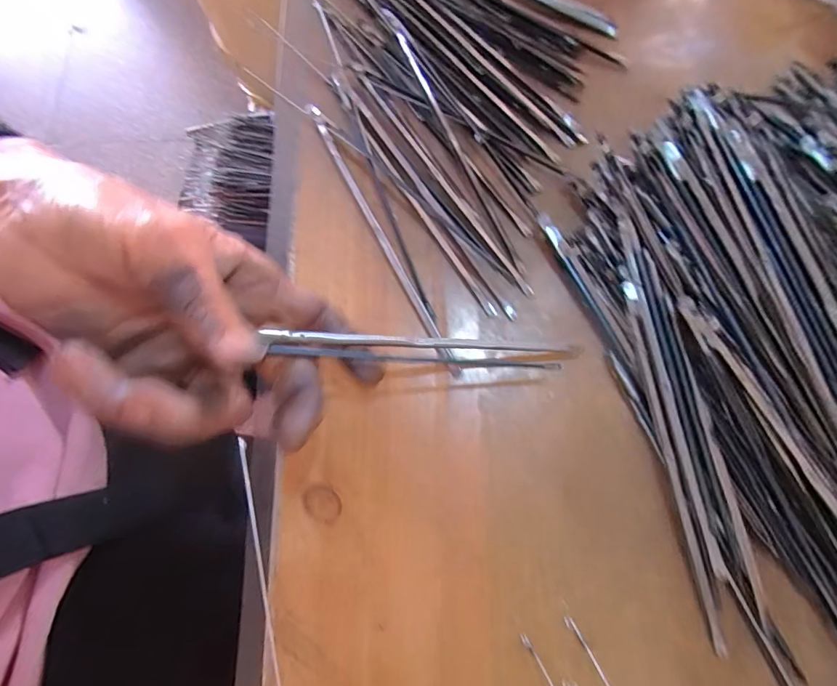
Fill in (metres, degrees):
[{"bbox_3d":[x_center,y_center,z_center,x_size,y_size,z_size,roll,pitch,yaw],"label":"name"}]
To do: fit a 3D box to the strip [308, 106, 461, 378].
[{"bbox_3d":[-0.023,-0.064,0.249,0.007,0.006,0.189,-27,78,-5],"label":"strip"}]

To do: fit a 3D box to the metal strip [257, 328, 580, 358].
[{"bbox_3d":[0.010,0.001,0.208,0.158,0.005,0.006,3,76,-17],"label":"metal strip"}]

